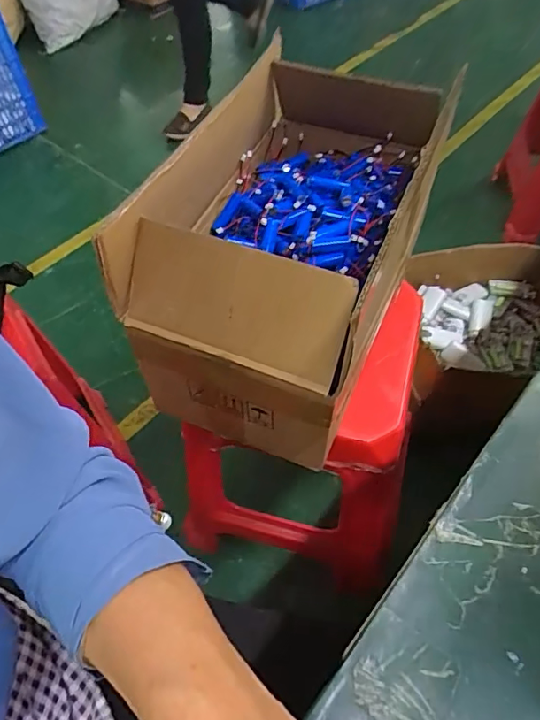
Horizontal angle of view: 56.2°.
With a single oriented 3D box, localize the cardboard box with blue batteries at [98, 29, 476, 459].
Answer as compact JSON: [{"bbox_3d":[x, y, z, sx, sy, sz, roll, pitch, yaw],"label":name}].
[{"bbox_3d":[0.032,-0.127,0.560,0.227,0.239,0.374,19,57,15],"label":"cardboard box with blue batteries"}]

